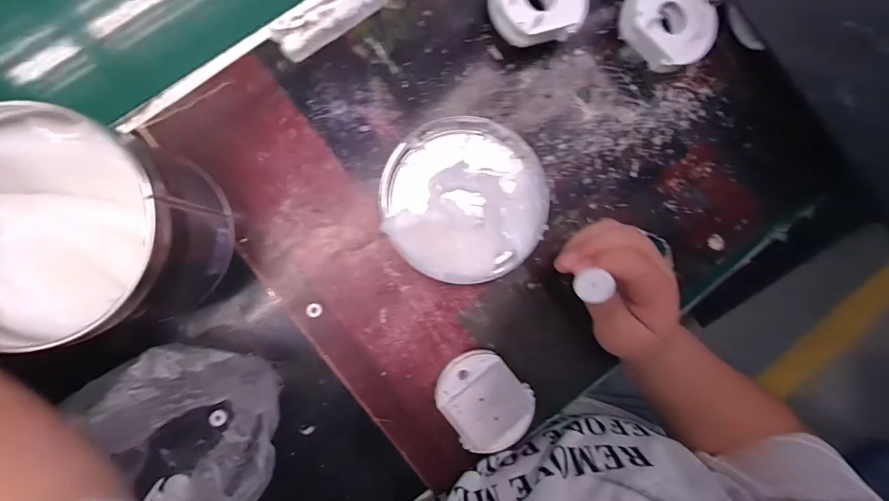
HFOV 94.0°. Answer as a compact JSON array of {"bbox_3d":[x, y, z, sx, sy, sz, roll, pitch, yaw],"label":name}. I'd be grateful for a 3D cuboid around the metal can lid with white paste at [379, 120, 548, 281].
[{"bbox_3d":[0.017,-0.041,0.325,0.127,0.024,0.126,0,90,-6],"label":"metal can lid with white paste"}]

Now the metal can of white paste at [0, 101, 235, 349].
[{"bbox_3d":[-0.220,-0.011,0.256,0.127,0.112,0.125,0,90,-6],"label":"metal can of white paste"}]

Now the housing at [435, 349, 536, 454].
[{"bbox_3d":[0.029,0.110,0.312,0.061,0.044,0.066,-33,93,-5],"label":"housing"}]

